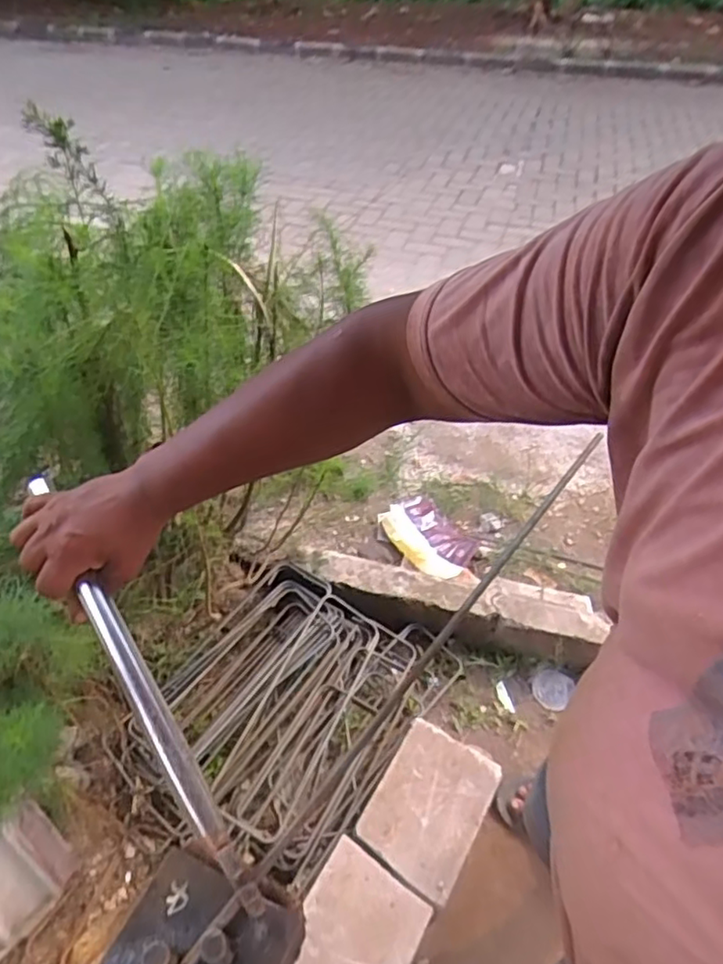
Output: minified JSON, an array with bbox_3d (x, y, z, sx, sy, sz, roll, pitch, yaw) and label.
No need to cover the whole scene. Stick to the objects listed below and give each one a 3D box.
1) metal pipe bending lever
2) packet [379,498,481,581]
[{"bbox_3d":[-0.176,0.126,0.462,0.019,0.019,0.392,-27,56,-25],"label":"metal pipe bending lever"},{"bbox_3d":[0.185,0.149,1.740,0.188,0.049,0.272,-29,51,-26],"label":"packet"}]

